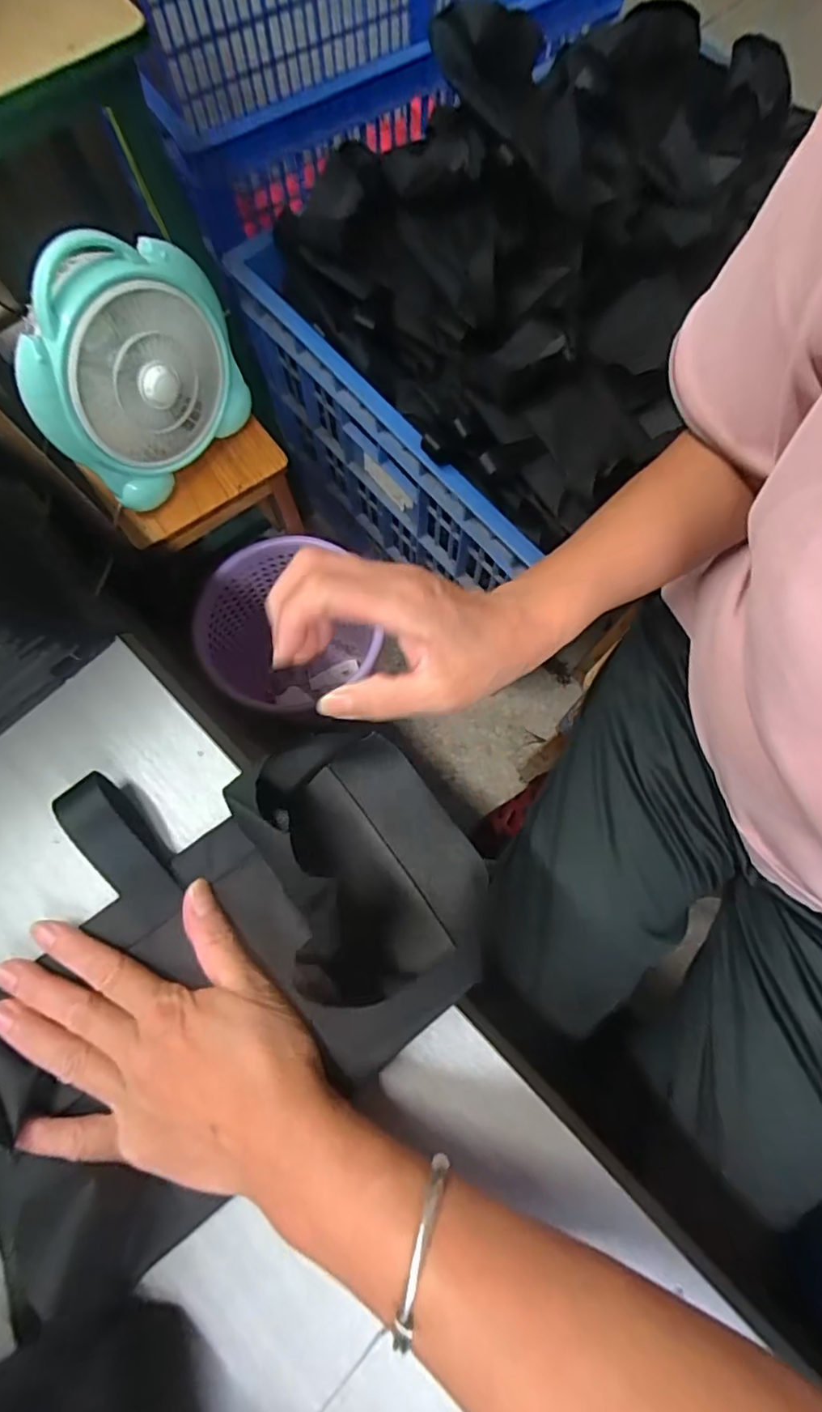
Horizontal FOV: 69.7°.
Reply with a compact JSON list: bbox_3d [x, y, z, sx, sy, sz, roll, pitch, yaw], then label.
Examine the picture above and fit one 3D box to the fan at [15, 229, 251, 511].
[{"bbox_3d":[-0.301,-0.368,0.648,0.237,0.216,0.098,-43,79,-11],"label":"fan"}]

